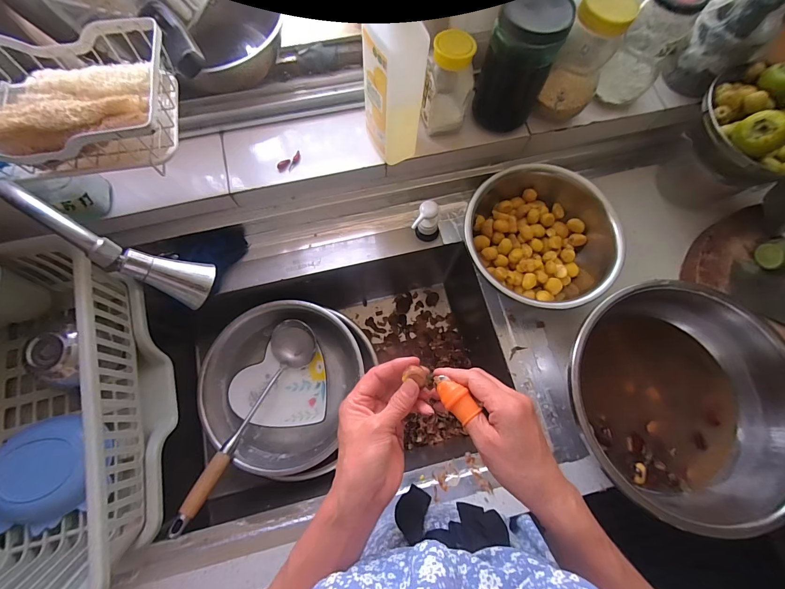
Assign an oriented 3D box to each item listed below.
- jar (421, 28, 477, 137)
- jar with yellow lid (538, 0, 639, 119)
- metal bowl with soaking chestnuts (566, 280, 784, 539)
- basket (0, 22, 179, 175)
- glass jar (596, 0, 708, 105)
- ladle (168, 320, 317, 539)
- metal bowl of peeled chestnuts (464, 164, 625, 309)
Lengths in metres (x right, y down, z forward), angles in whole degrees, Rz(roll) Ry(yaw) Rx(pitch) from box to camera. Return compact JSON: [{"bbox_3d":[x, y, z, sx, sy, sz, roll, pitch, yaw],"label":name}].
[{"bbox_3d":[0.082,-0.307,0.521,0.068,0.131,0.063,12,72,2],"label":"jar"},{"bbox_3d":[0.277,-0.342,0.509,0.076,0.151,0.071,0,72,-1],"label":"jar with yellow lid"},{"bbox_3d":[0.389,0.139,0.496,0.289,0.103,0.297,-41,78,-13],"label":"metal bowl with soaking chestnuts"},{"bbox_3d":[-0.374,-0.212,0.389,0.252,0.068,0.161,-8,73,-4],"label":"basket"},{"bbox_3d":[0.381,-0.371,0.524,0.075,0.146,0.078,0,72,-1],"label":"glass jar"},{"bbox_3d":[-0.236,0.207,0.598,0.084,0.073,0.352,20,57,5],"label":"ladle"},{"bbox_3d":[0.244,-0.101,0.590,0.236,0.100,0.256,0,72,-1],"label":"metal bowl of peeled chestnuts"}]

